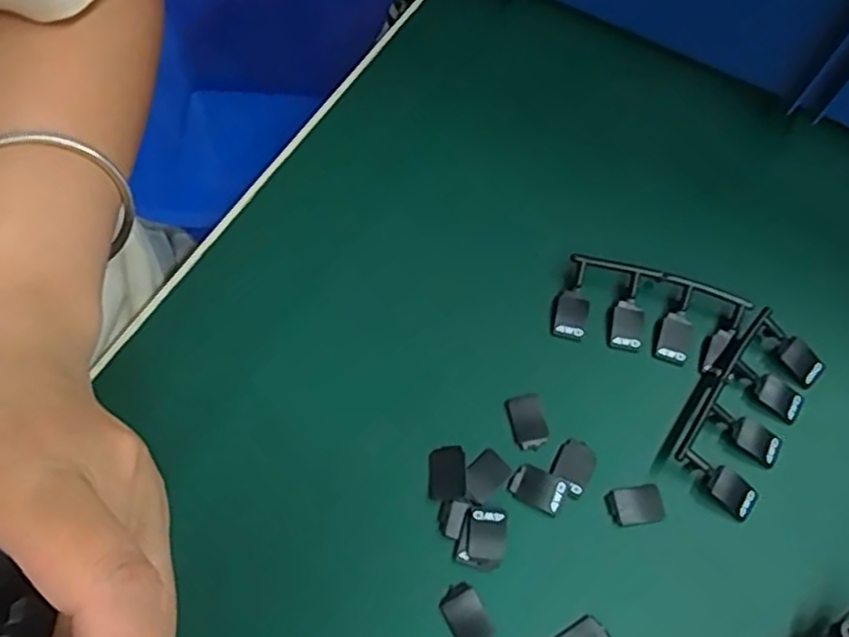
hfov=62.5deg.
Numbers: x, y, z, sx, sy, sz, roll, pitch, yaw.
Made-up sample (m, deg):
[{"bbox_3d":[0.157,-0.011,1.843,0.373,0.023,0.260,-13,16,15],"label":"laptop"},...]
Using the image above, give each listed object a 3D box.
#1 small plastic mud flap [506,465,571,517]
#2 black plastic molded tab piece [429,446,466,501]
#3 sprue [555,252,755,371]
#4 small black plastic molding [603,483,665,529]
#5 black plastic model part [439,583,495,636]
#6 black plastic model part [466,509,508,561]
[{"bbox_3d":[0.035,0.052,0.212,0.017,0.004,0.011,28,67,9],"label":"small plastic mud flap"},{"bbox_3d":[0.007,0.046,0.212,0.011,0.004,0.016,3,65,-2],"label":"black plastic molded tab piece"},{"bbox_3d":[0.076,-0.001,0.237,0.061,0.010,0.028,15,66,3],"label":"sprue"},{"bbox_3d":[0.064,0.057,0.212,0.017,0.004,0.011,-8,66,-7],"label":"small black plastic molding"},{"bbox_3d":[0.012,0.083,0.196,0.011,0.004,0.016,-26,70,-14],"label":"black plastic model part"},{"bbox_3d":[0.018,0.063,0.205,0.011,0.004,0.014,6,65,-1],"label":"black plastic model part"}]

